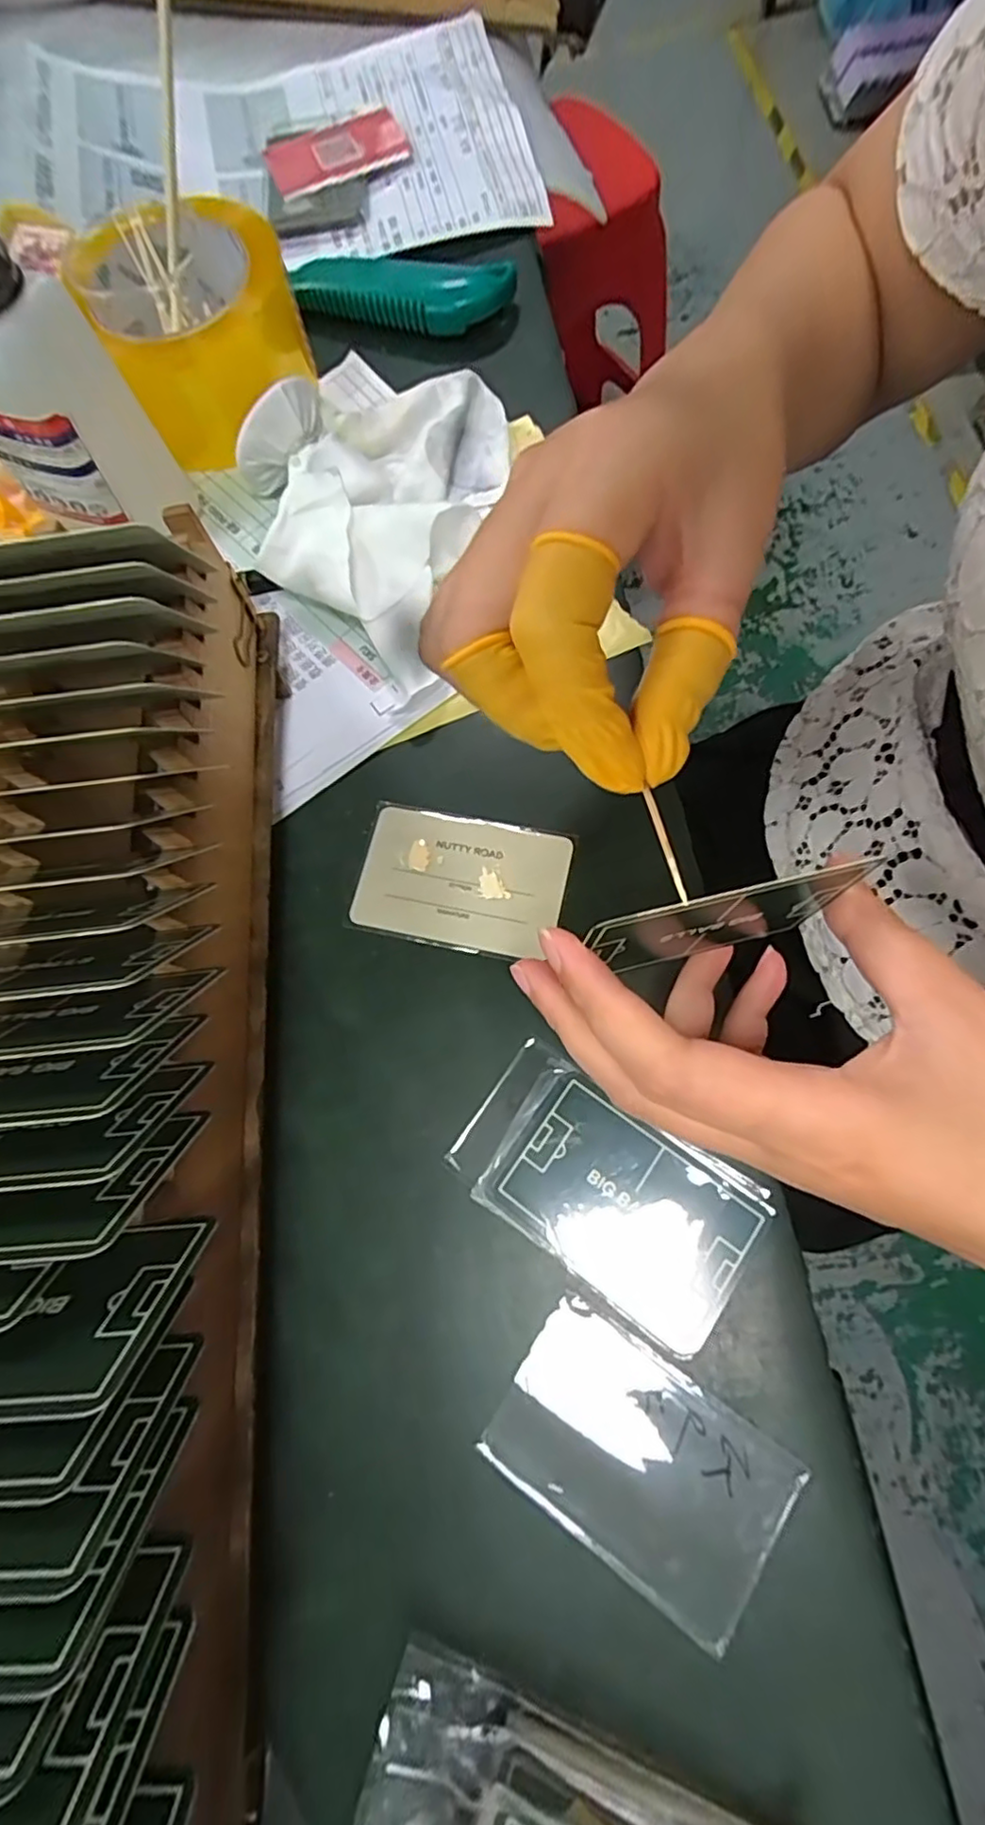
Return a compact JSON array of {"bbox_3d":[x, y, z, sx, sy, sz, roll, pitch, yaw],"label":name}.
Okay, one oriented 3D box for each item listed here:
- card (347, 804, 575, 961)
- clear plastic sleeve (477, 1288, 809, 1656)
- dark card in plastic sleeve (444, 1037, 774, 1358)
[{"bbox_3d":[-0.013,-0.013,0.269,0.083,0.004,0.054,11,76,8],"label":"card"},{"bbox_3d":[0.047,0.174,0.207,0.087,0.004,0.056,32,75,14],"label":"clear plastic sleeve"},{"bbox_3d":[0.040,0.097,0.231,0.102,0.004,0.061,33,81,16],"label":"dark card in plastic sleeve"}]

